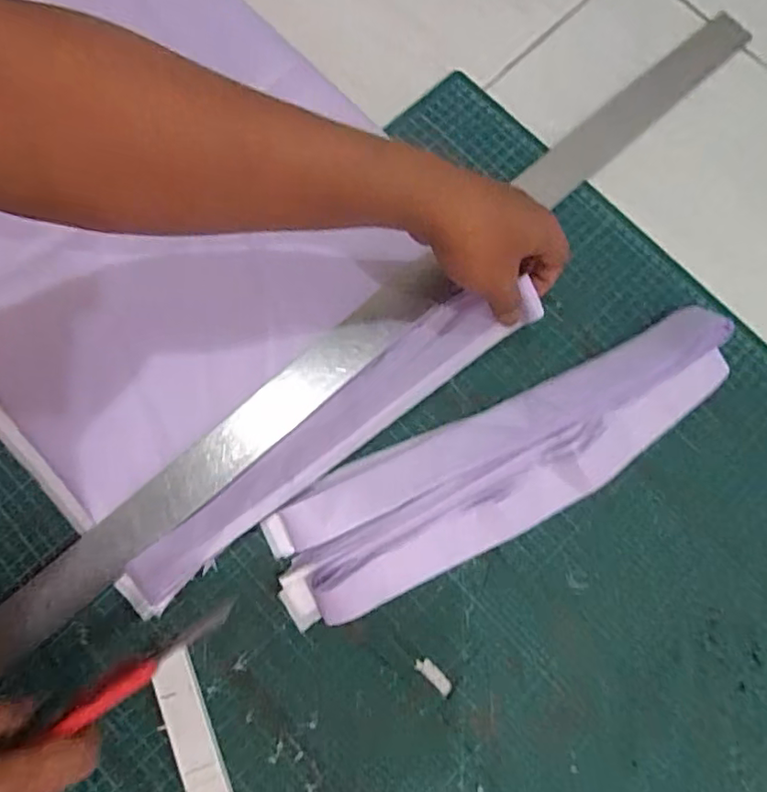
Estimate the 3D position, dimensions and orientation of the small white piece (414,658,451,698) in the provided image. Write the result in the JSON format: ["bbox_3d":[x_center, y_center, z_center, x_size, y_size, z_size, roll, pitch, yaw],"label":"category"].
[{"bbox_3d":[0.036,0.196,0.406,0.030,0.004,0.010,42,80,8],"label":"small white piece"}]

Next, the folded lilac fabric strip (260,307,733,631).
[{"bbox_3d":[0.094,0.049,0.428,0.367,0.026,0.095,-25,79,-7],"label":"folded lilac fabric strip"}]

